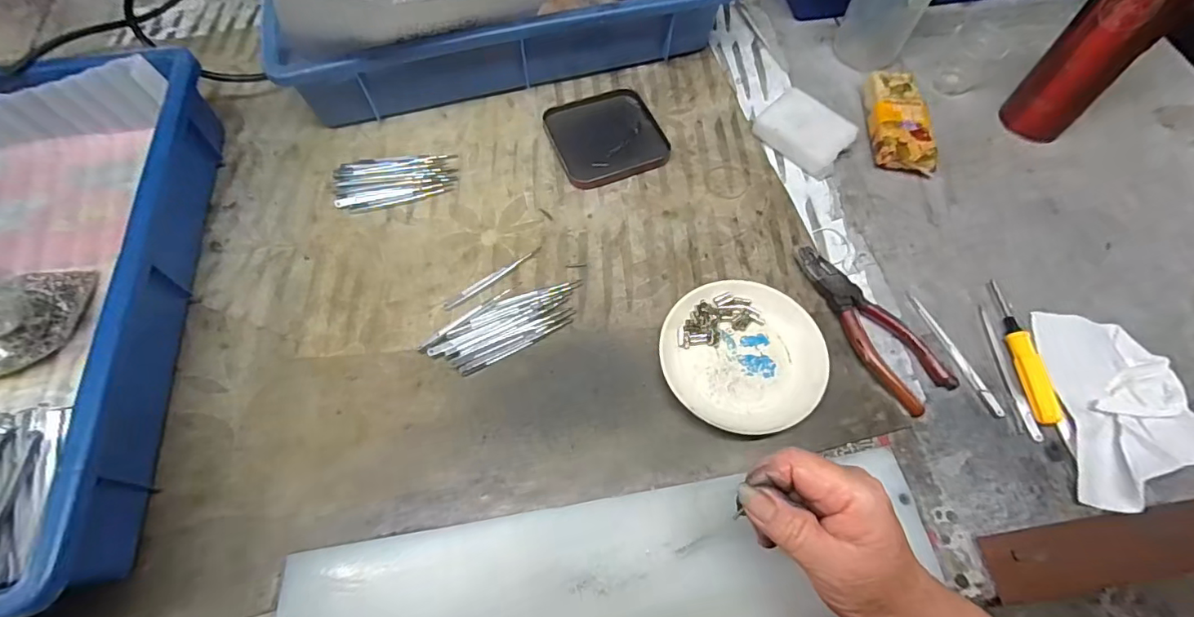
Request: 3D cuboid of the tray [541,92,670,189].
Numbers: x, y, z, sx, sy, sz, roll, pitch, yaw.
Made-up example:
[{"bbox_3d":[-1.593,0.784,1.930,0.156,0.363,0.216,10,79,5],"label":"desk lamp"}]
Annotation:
[{"bbox_3d":[0.008,-0.170,0.504,0.104,0.014,0.109,-19,65,-9],"label":"tray"}]

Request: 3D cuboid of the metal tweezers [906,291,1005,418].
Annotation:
[{"bbox_3d":[0.279,0.033,0.401,0.010,0.004,0.111,-17,62,-9],"label":"metal tweezers"}]

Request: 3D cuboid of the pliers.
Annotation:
[{"bbox_3d":[0.211,0.011,0.405,0.048,0.015,0.147,-31,68,-14],"label":"pliers"}]

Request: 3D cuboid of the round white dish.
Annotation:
[{"bbox_3d":[0.107,0.034,0.384,0.117,0.020,0.114,0,64,0],"label":"round white dish"}]

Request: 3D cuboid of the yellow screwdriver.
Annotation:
[{"bbox_3d":[0.328,0.029,0.395,0.018,0.015,0.118,3,64,1],"label":"yellow screwdriver"}]

